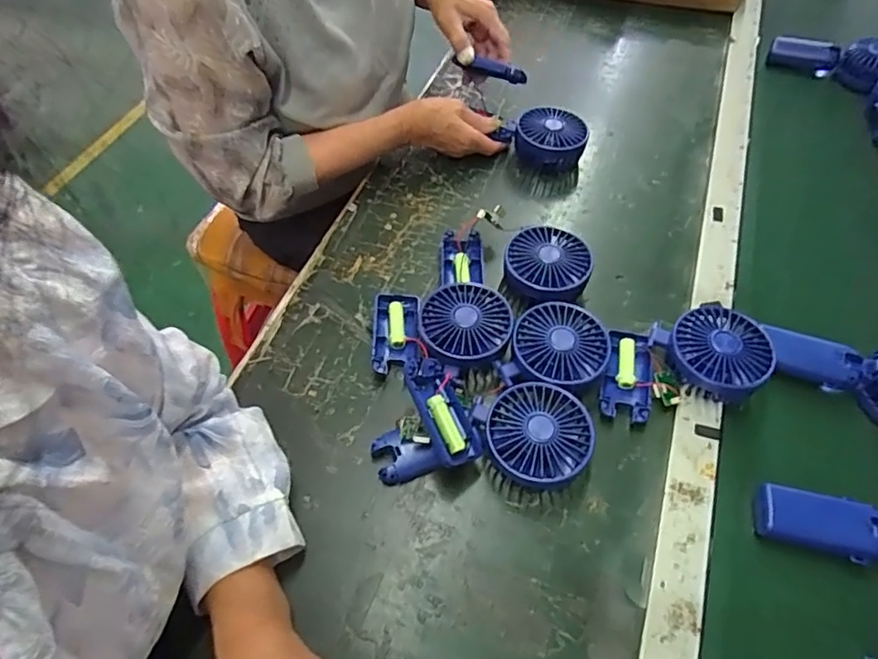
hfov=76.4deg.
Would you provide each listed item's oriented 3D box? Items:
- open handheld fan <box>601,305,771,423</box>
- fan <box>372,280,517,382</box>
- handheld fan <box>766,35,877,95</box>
[{"bbox_3d":[0.225,0.031,0.522,0.154,0.045,0.094,-4,56,-1],"label":"open handheld fan"},{"bbox_3d":[0.001,0.006,0.536,0.133,0.044,0.112,0,56,1],"label":"fan"},{"bbox_3d":[0.594,-0.402,0.838,0.181,0.075,0.040,27,59,17],"label":"handheld fan"}]

